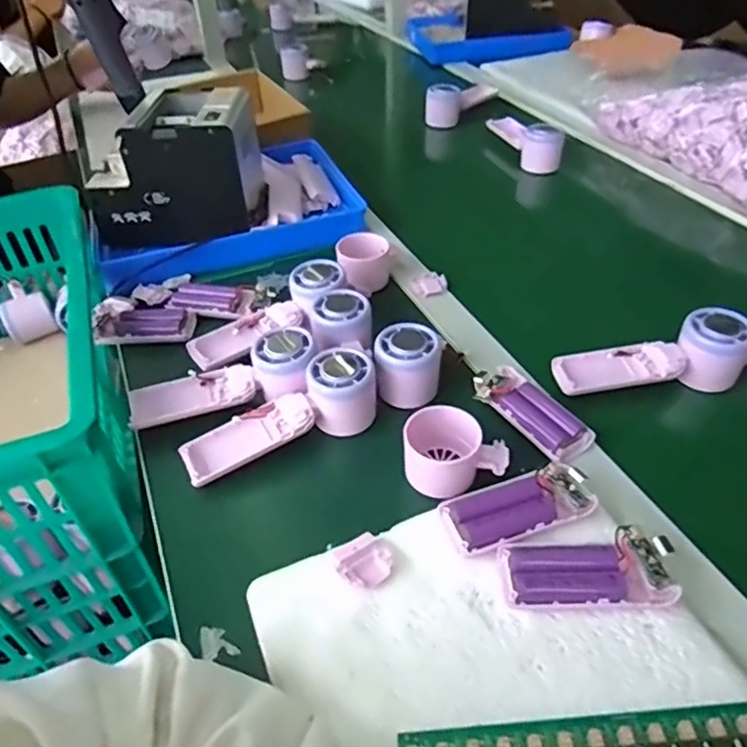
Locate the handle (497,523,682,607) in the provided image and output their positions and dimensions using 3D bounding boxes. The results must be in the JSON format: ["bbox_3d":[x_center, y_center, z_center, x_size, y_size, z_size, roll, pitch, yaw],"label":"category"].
[{"bbox_3d":[0.135,0.126,0.385,0.104,0.022,0.044,-3,42,0],"label":"handle"}]

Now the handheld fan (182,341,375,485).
[{"bbox_3d":[-0.076,0.034,0.494,0.165,0.050,0.053,-19,44,-17],"label":"handheld fan"}]

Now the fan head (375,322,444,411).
[{"bbox_3d":[0.031,-0.006,0.530,0.056,0.052,0.058,2,42,6],"label":"fan head"}]

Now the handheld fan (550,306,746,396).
[{"bbox_3d":[0.243,-0.015,0.534,0.163,0.053,0.048,-6,42,-4],"label":"handheld fan"}]

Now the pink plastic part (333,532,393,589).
[{"bbox_3d":[-0.006,0.126,0.404,0.034,0.009,0.034,-24,46,-22],"label":"pink plastic part"}]

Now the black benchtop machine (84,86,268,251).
[{"bbox_3d":[-0.233,-0.248,0.731,0.183,0.136,0.154,2,42,6],"label":"black benchtop machine"}]

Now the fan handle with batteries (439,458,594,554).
[{"bbox_3d":[0.100,0.094,0.423,0.103,0.020,0.043,-15,43,-13],"label":"fan handle with batteries"}]

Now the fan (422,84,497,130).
[{"bbox_3d":[0.149,-0.479,1.046,0.054,0.045,0.172,30,51,32],"label":"fan"}]

